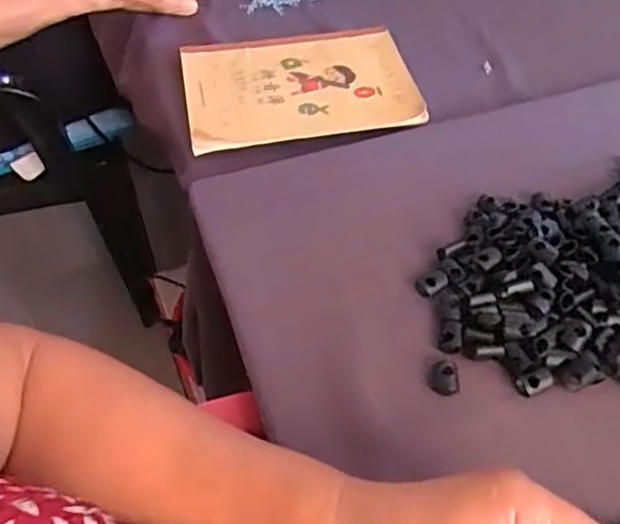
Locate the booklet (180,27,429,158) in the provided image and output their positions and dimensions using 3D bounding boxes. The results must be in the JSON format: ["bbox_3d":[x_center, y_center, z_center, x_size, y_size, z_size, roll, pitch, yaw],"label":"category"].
[{"bbox_3d":[-0.012,-0.169,0.572,0.204,0.012,0.151,-9,54,-6],"label":"booklet"}]

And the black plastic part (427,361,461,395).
[{"bbox_3d":[0.083,0.071,0.378,0.019,0.009,0.021,0,52,-2],"label":"black plastic part"}]

